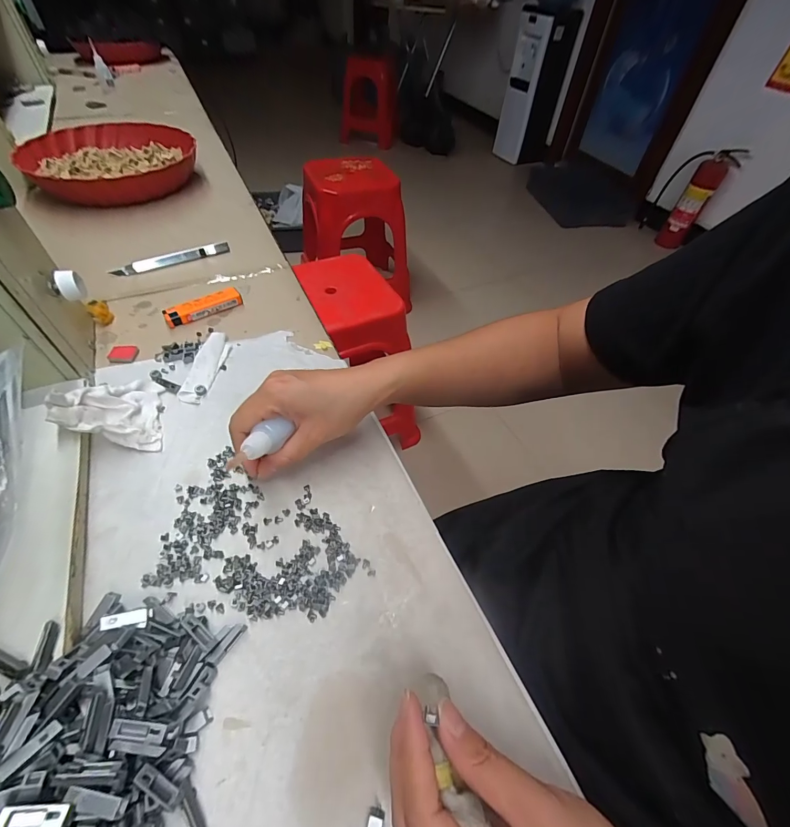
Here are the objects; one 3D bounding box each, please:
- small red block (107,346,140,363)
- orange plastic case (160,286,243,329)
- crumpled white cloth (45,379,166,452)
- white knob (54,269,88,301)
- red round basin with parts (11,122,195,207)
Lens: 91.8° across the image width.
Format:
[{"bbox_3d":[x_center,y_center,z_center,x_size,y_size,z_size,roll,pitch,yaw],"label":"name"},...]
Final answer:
[{"bbox_3d":[-0.266,-0.058,0.375,0.022,0.005,0.023,-1,51,-5],"label":"small red block"},{"bbox_3d":[-0.210,-0.117,0.420,0.079,0.015,0.020,-31,59,-25],"label":"orange plastic case"},{"bbox_3d":[-0.229,-0.005,0.308,0.060,0.043,0.069,-14,53,-15],"label":"crumpled white cloth"},{"bbox_3d":[-0.284,-0.113,0.336,0.019,0.019,0.020,-29,59,-27],"label":"white knob"},{"bbox_3d":[-0.439,-0.396,0.605,0.230,0.051,0.228,2,51,-2],"label":"red round basin with parts"}]

